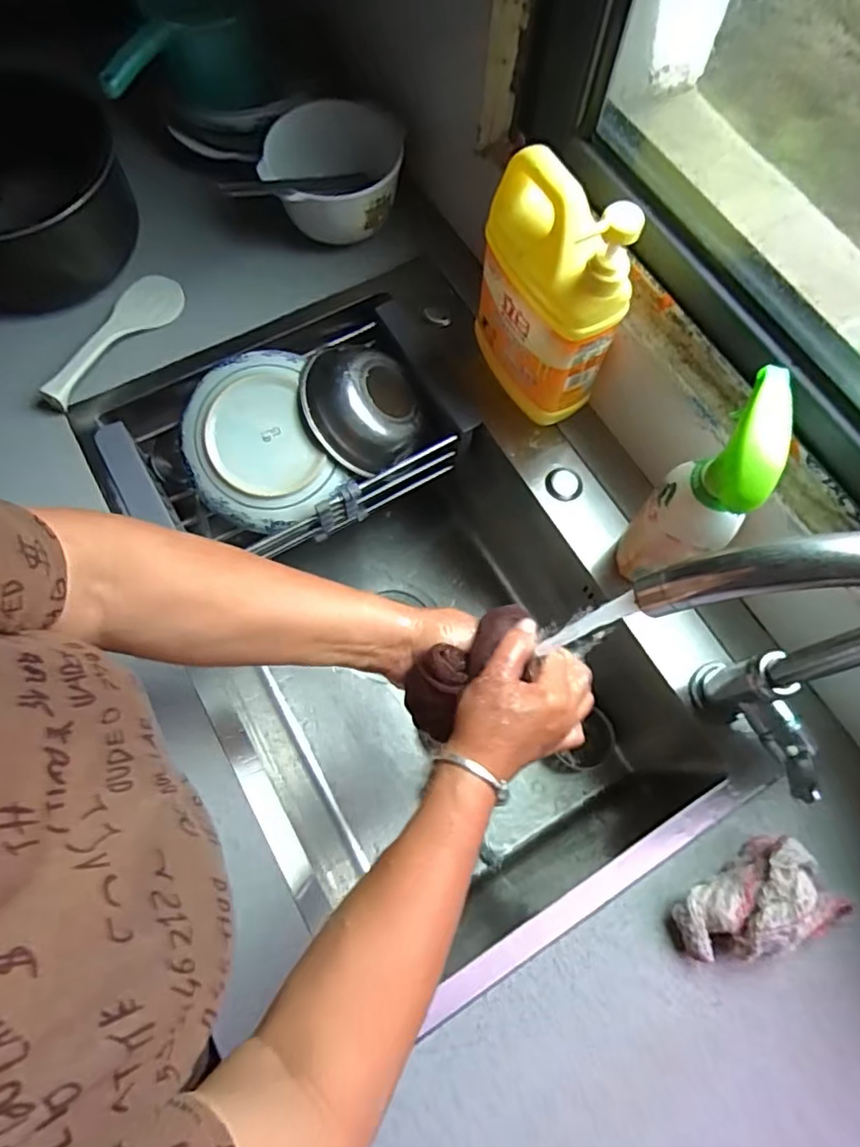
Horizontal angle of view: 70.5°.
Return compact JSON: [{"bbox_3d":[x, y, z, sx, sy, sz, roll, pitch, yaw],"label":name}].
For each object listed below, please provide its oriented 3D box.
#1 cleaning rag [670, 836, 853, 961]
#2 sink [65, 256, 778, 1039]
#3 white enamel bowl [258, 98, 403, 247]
[{"bbox_3d":[0.261,0.263,0.487,0.127,0.062,0.073,-18,72,-9],"label":"cleaning rag"},{"bbox_3d":[-0.026,0.032,0.686,0.444,0.245,0.668,-30,75,-11],"label":"sink"},{"bbox_3d":[-0.110,-0.448,0.687,0.141,0.078,0.151,1,71,-1],"label":"white enamel bowl"}]

